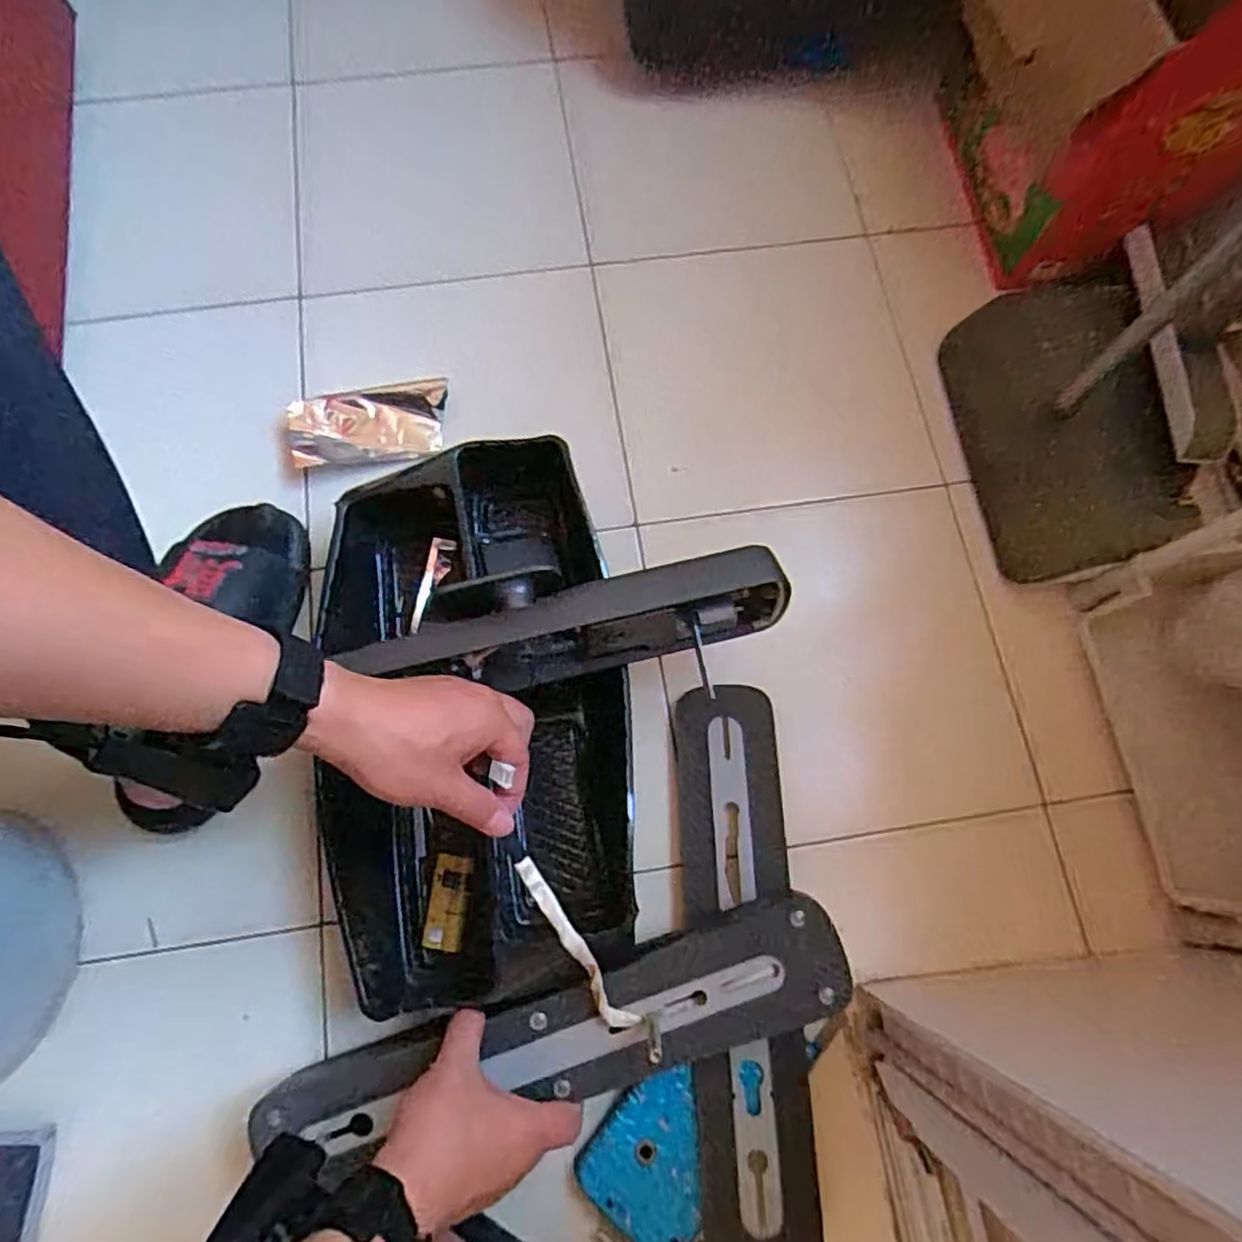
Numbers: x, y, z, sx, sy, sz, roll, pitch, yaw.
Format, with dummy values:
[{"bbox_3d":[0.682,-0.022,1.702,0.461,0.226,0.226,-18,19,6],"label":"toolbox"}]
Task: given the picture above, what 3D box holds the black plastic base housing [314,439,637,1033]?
[{"bbox_3d":[-0.118,0.081,0.553,0.241,0.090,0.418,-8,74,-3],"label":"black plastic base housing"}]

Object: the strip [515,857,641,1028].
[{"bbox_3d":[-0.027,0.210,0.444,0.018,0.023,0.142,-29,106,-9],"label":"strip"}]

